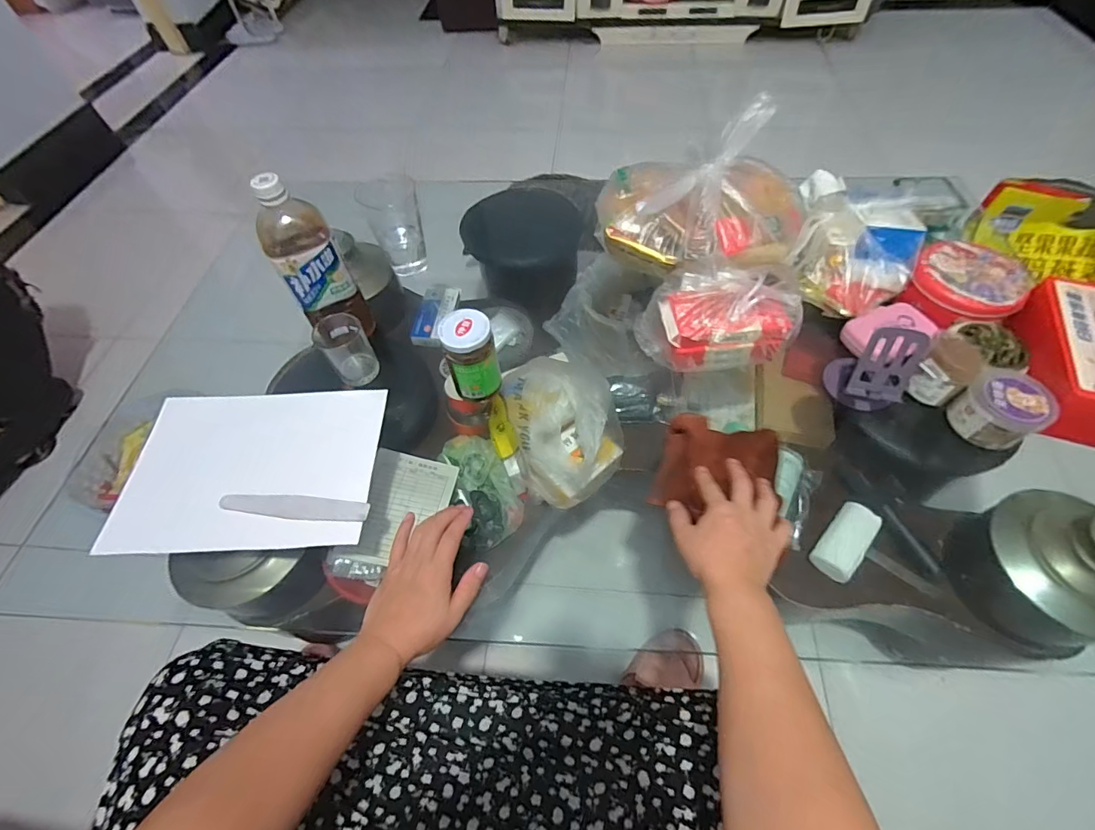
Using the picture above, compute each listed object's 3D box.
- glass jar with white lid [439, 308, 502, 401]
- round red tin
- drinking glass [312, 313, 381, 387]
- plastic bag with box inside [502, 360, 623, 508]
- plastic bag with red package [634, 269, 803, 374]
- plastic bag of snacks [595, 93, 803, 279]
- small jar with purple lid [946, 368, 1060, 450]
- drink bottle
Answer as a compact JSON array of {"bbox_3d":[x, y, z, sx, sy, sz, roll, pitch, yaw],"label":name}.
[{"bbox_3d":[-0.090,-0.074,0.563,0.056,0.100,0.057,-1,57,2],"label":"glass jar with white lid"},{"bbox_3d":[0.562,-0.173,0.631,0.124,0.041,0.119,-1,57,2],"label":"round red tin"},{"bbox_3d":[-0.265,-0.087,0.617,0.054,0.080,0.057,-32,61,-17],"label":"drinking glass"},{"bbox_3d":[0.029,0.011,0.693,0.163,0.106,0.205,-17,58,-8],"label":"plastic bag with box inside"},{"bbox_3d":[0.218,-0.132,0.611,0.187,0.101,0.127,-3,57,1],"label":"plastic bag with red package"},{"bbox_3d":[0.226,-0.309,0.675,0.286,0.140,0.239,11,58,10],"label":"plastic bag of snacks"},{"bbox_3d":[0.527,-0.005,0.545,0.078,0.058,0.075,-1,57,2],"label":"small jar with purple lid"},{"bbox_3d":[-0.297,-0.189,0.582,0.079,0.202,0.075,-28,60,-15],"label":"drink bottle"}]

